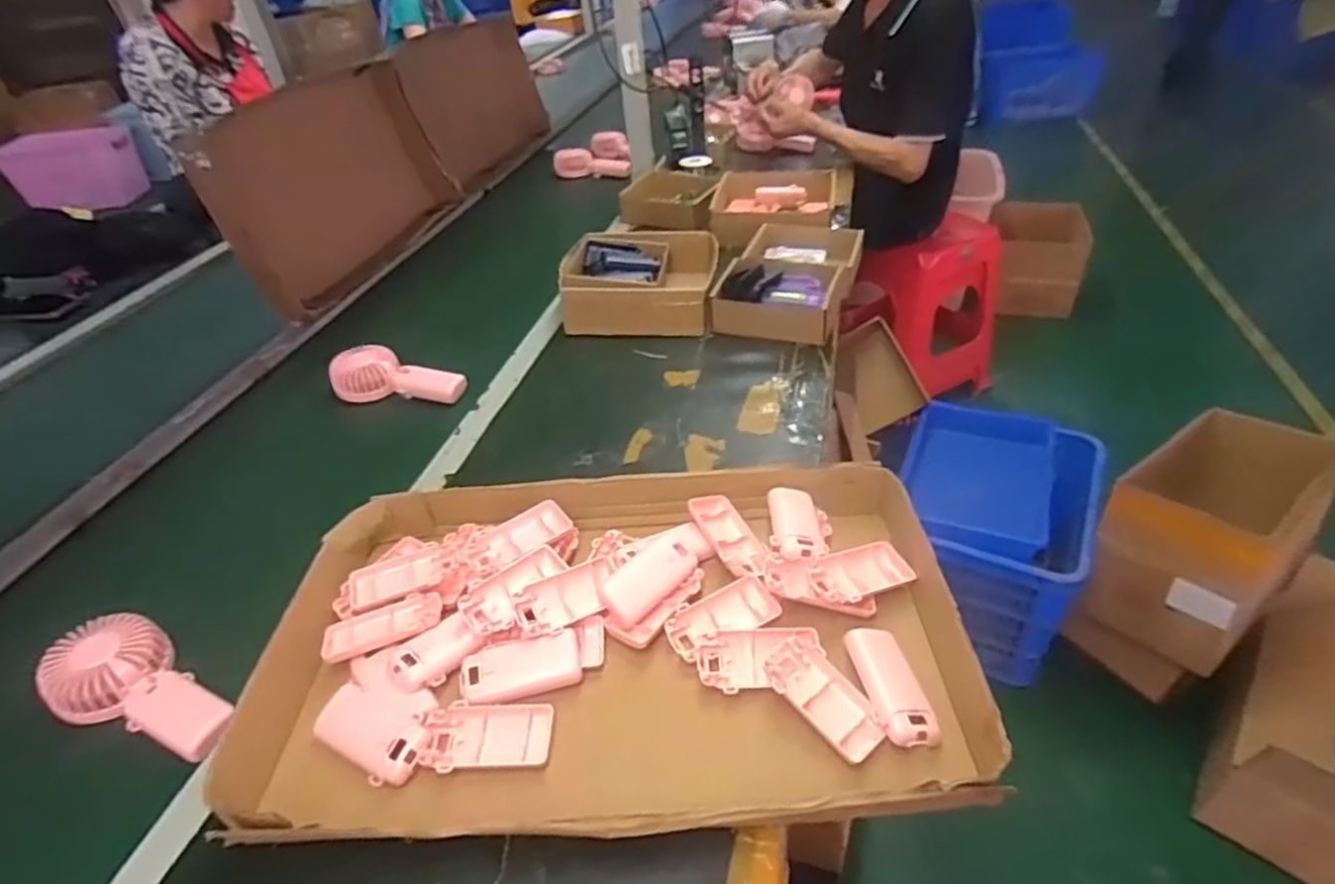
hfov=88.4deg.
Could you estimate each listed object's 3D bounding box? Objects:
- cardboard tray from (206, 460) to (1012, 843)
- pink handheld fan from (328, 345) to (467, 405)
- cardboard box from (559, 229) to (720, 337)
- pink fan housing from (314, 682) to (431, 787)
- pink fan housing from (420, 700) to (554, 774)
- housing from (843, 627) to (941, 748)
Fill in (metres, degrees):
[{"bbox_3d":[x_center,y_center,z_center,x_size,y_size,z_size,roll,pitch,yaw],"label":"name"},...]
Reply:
[{"bbox_3d":[-0.041,0.144,0.558,0.534,0.048,0.331,-3,39,2],"label":"cardboard tray"},{"bbox_3d":[-0.359,-0.089,0.919,0.181,0.047,0.074,5,40,12],"label":"pink handheld fan"},{"bbox_3d":[-0.039,-0.240,1.023,0.216,0.076,0.215,-2,39,4],"label":"cardboard box"},{"bbox_3d":[-0.219,0.216,0.509,0.095,0.017,0.047,16,43,24],"label":"pink fan housing"},{"bbox_3d":[-0.130,0.215,0.505,0.089,0.011,0.052,-5,39,0],"label":"pink fan housing"},{"bbox_3d":[0.165,0.181,0.508,0.041,0.021,0.095,-9,39,-5],"label":"housing"}]

